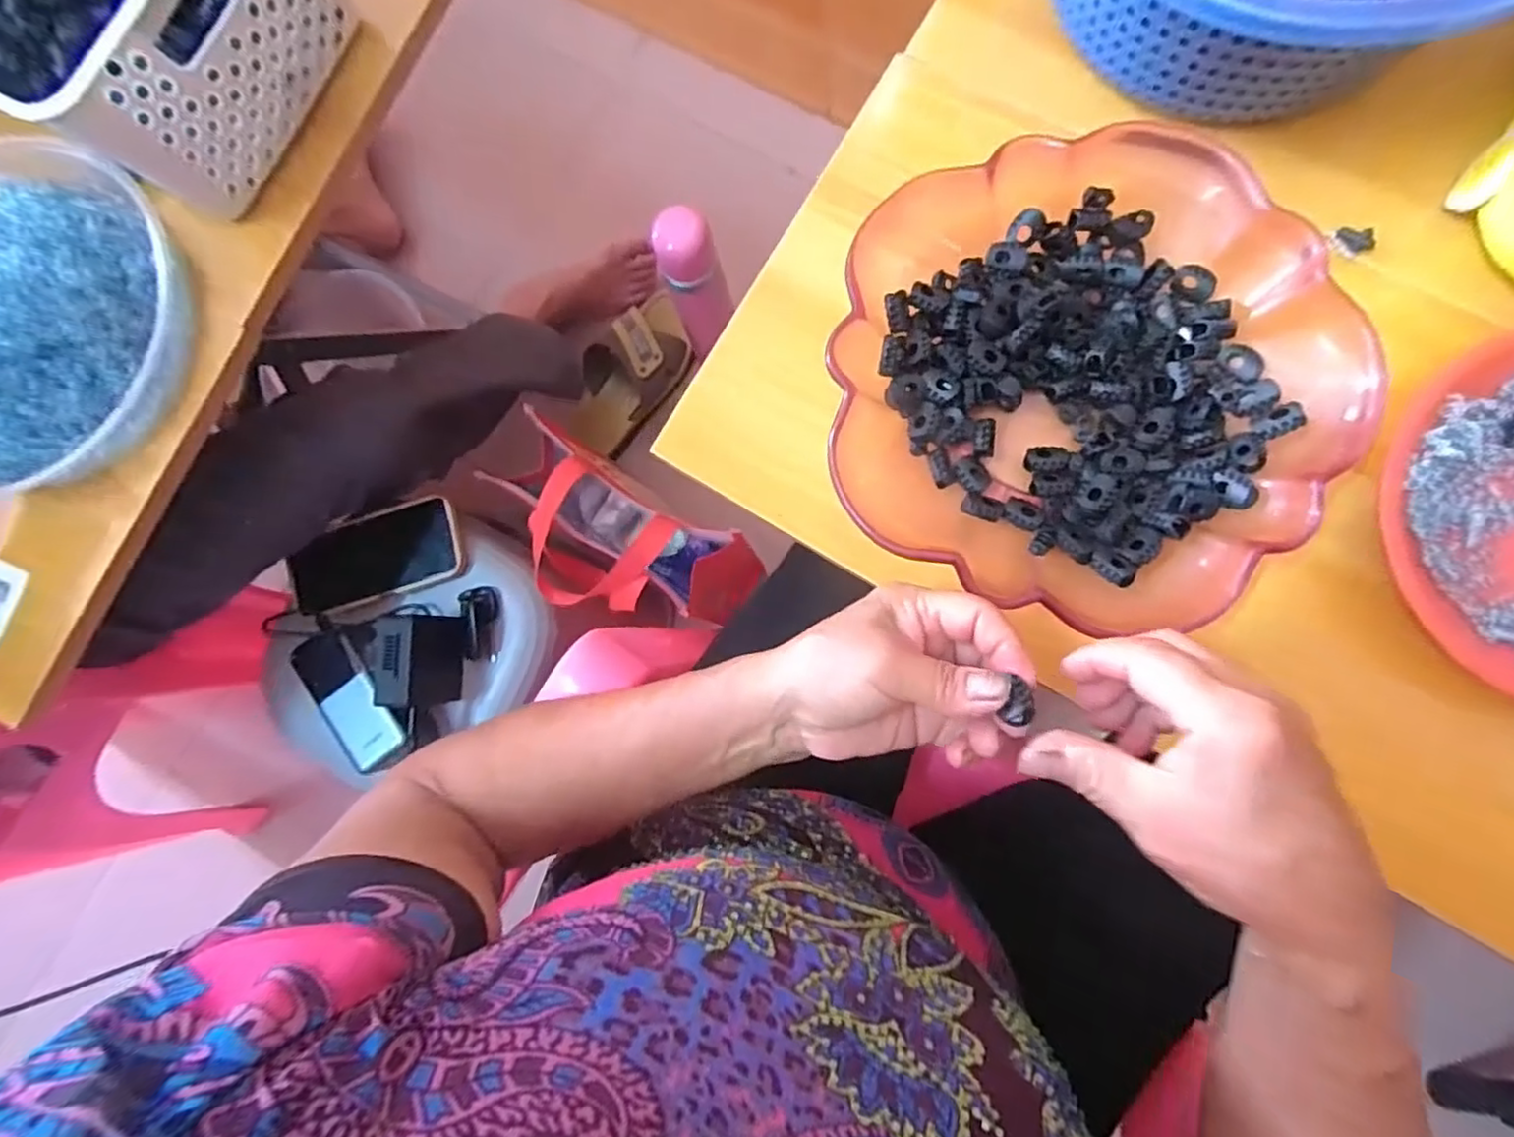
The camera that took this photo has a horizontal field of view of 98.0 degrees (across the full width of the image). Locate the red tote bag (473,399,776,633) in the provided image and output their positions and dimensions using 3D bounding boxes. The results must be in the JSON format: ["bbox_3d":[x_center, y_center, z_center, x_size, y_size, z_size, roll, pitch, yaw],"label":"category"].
[{"bbox_3d":[-0.147,-0.024,0.754,0.248,0.331,0.136,32,88,9],"label":"red tote bag"}]

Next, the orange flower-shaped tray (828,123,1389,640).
[{"bbox_3d":[0.166,-0.097,0.344,0.241,0.059,0.239,16,86,8],"label":"orange flower-shaped tray"}]

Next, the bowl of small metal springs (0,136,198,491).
[{"bbox_3d":[-0.473,-0.162,0.415,0.191,0.068,0.215,3,85,7],"label":"bowl of small metal springs"}]

